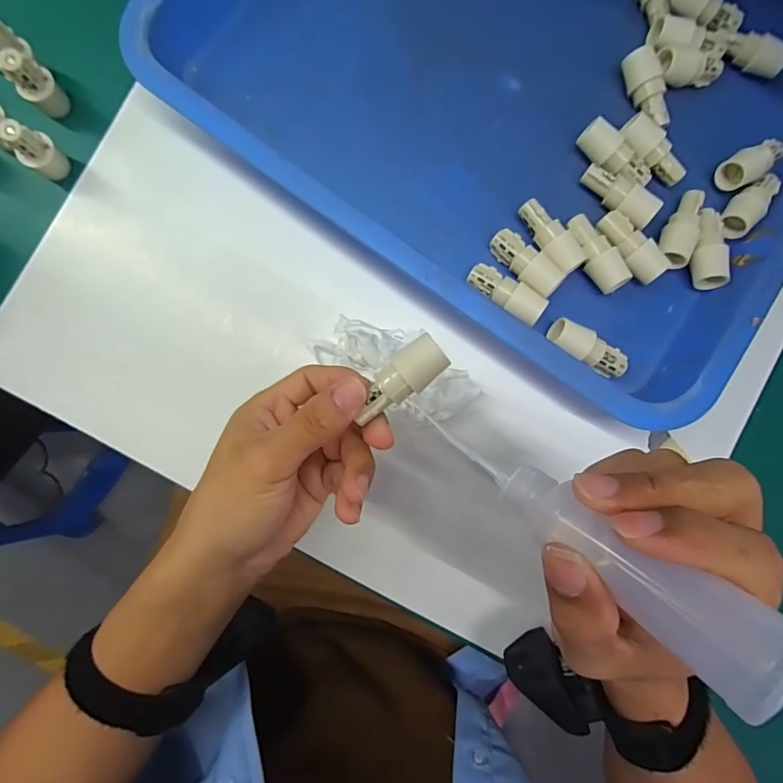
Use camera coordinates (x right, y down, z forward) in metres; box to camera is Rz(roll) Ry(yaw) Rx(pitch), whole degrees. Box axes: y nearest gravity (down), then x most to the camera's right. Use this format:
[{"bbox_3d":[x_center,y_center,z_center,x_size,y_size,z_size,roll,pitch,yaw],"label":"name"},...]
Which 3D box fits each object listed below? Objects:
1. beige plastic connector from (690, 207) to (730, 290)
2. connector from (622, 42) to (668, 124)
[{"bbox_3d":[0.216,-0.098,0.311,0.022,0.020,0.055,1,85,-3],"label":"beige plastic connector"},{"bbox_3d":[0.181,-0.213,0.323,0.018,0.022,0.054,-19,87,-5],"label":"connector"}]

